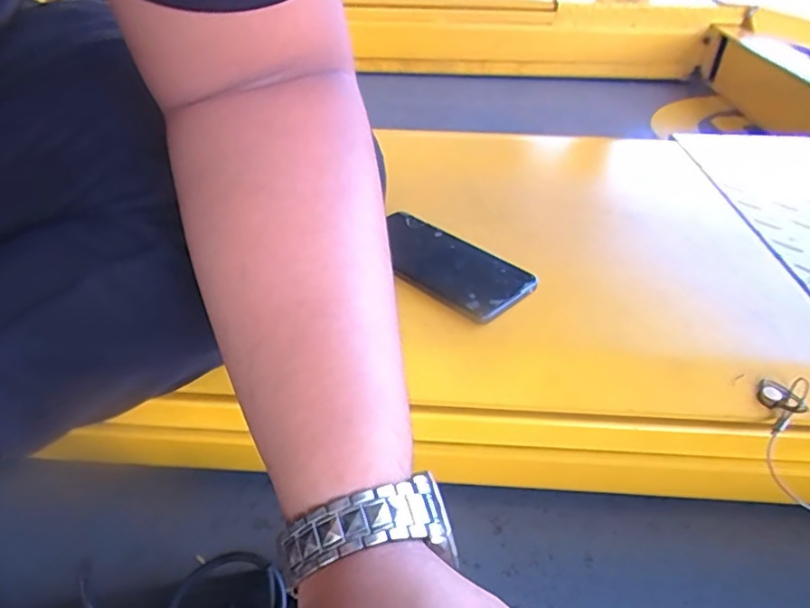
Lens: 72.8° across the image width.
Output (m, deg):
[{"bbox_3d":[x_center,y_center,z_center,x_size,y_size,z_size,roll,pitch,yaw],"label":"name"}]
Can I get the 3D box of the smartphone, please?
[{"bbox_3d":[0.029,-0.034,0.472,0.072,0.009,0.153,-34,49,-28],"label":"smartphone"}]

